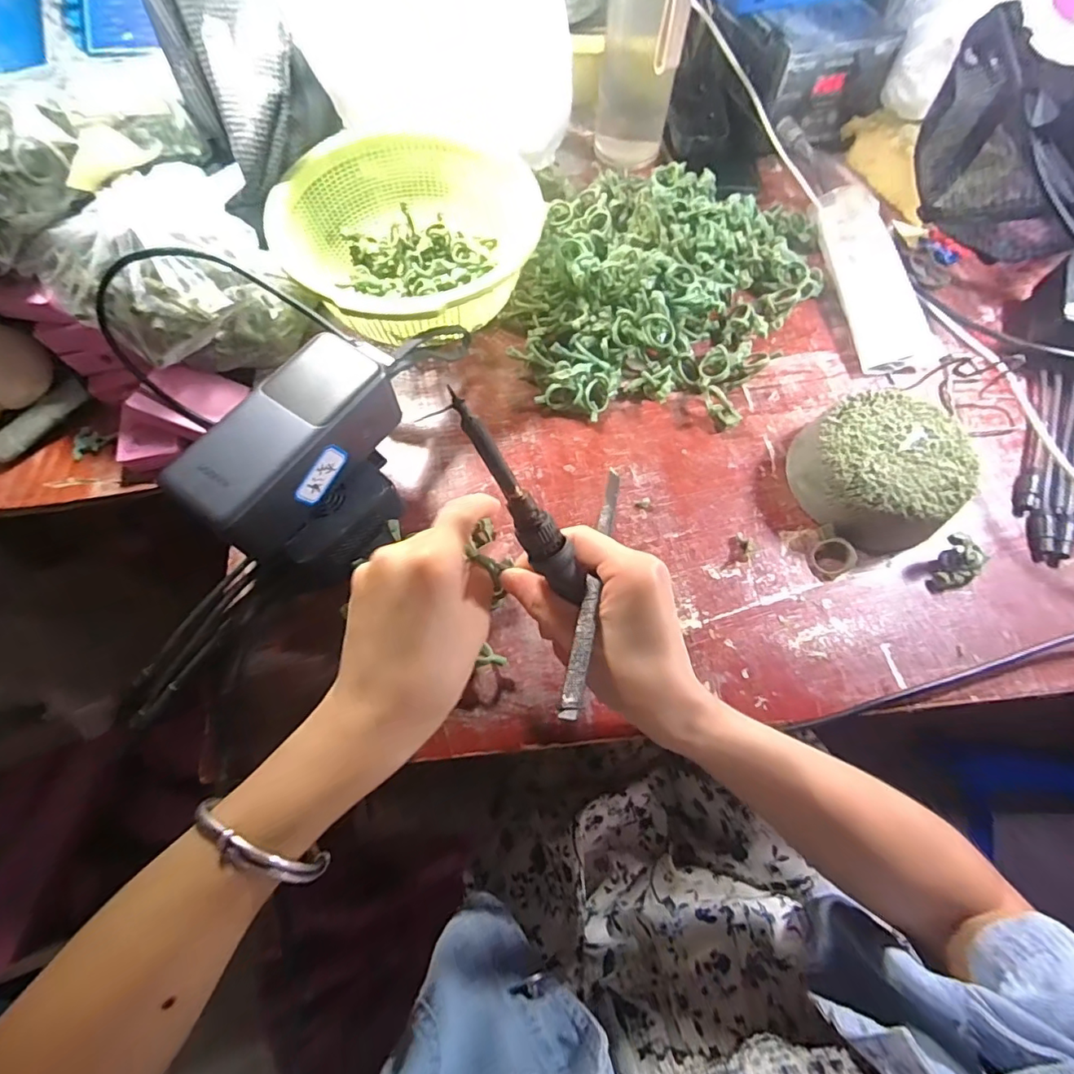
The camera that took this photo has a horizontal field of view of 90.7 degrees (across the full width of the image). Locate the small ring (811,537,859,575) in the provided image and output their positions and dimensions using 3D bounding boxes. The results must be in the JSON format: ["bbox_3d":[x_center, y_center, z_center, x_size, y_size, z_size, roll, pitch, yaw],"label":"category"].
[{"bbox_3d":[0.203,0.013,0.362,0.026,0.011,0.025,-3,85,32],"label":"small ring"}]

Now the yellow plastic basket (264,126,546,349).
[{"bbox_3d":[-0.097,-0.231,0.415,0.183,0.066,0.182,0,68,1],"label":"yellow plastic basket"}]

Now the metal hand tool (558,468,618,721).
[{"bbox_3d":[0.030,0.018,0.271,0.008,0.005,0.161,12,46,6],"label":"metal hand tool"}]

